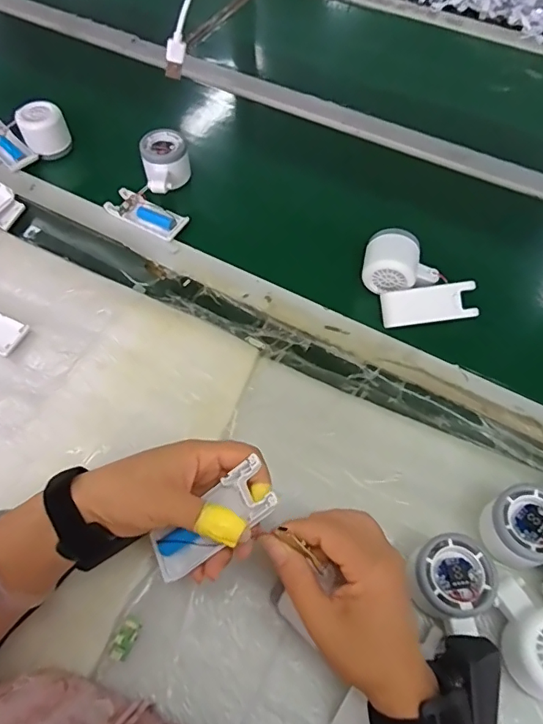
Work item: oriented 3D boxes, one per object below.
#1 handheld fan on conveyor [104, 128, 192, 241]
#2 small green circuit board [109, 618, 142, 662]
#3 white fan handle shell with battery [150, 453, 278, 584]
[{"bbox_3d":[-0.134,-0.226,0.611,0.100,0.047,0.122,27,63,14],"label":"handheld fan on conveyor"},{"bbox_3d":[-0.114,0.217,0.380,0.015,0.005,0.029,21,61,11],"label":"small green circuit board"},{"bbox_3d":[-0.040,0.114,0.336,0.100,0.020,0.038,-43,66,8],"label":"white fan handle shell with battery"}]

